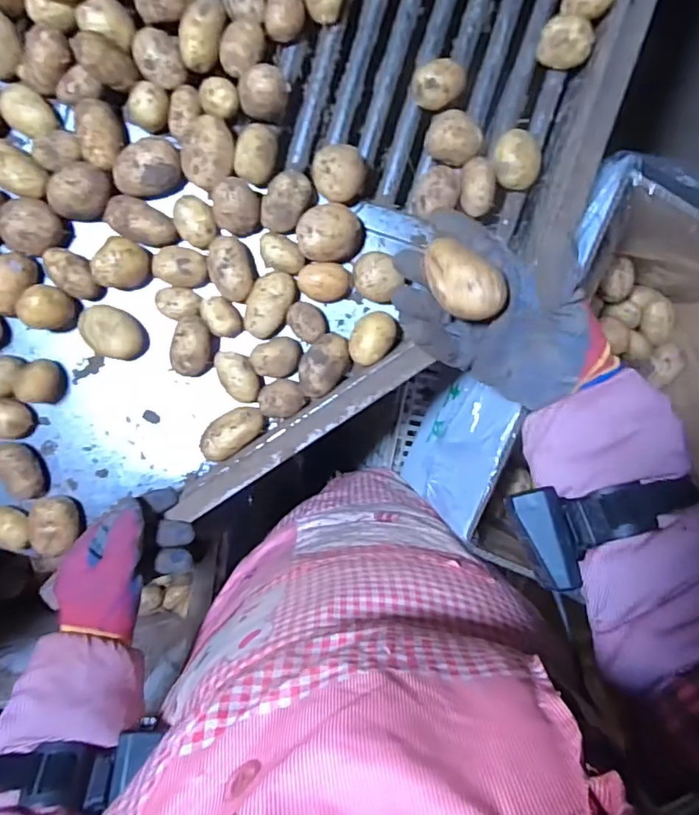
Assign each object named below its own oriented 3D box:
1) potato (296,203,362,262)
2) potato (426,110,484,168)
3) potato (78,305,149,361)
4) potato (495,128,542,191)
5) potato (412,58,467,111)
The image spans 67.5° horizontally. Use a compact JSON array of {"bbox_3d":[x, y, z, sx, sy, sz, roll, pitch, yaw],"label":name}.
[{"bbox_3d":[-0.018,-0.162,0.490,0.059,0.036,0.051,-7,96,-5],"label":"potato"},{"bbox_3d":[0.096,-0.251,0.493,0.051,0.044,0.040,4,95,-6],"label":"potato"},{"bbox_3d":[-0.227,-0.069,0.501,0.049,0.033,0.057,-40,98,-1],"label":"potato"},{"bbox_3d":[0.158,-0.238,0.507,0.043,0.034,0.051,6,95,-6],"label":"potato"},{"bbox_3d":[0.081,-0.298,0.486,0.047,0.042,0.042,-29,98,-2],"label":"potato"}]

